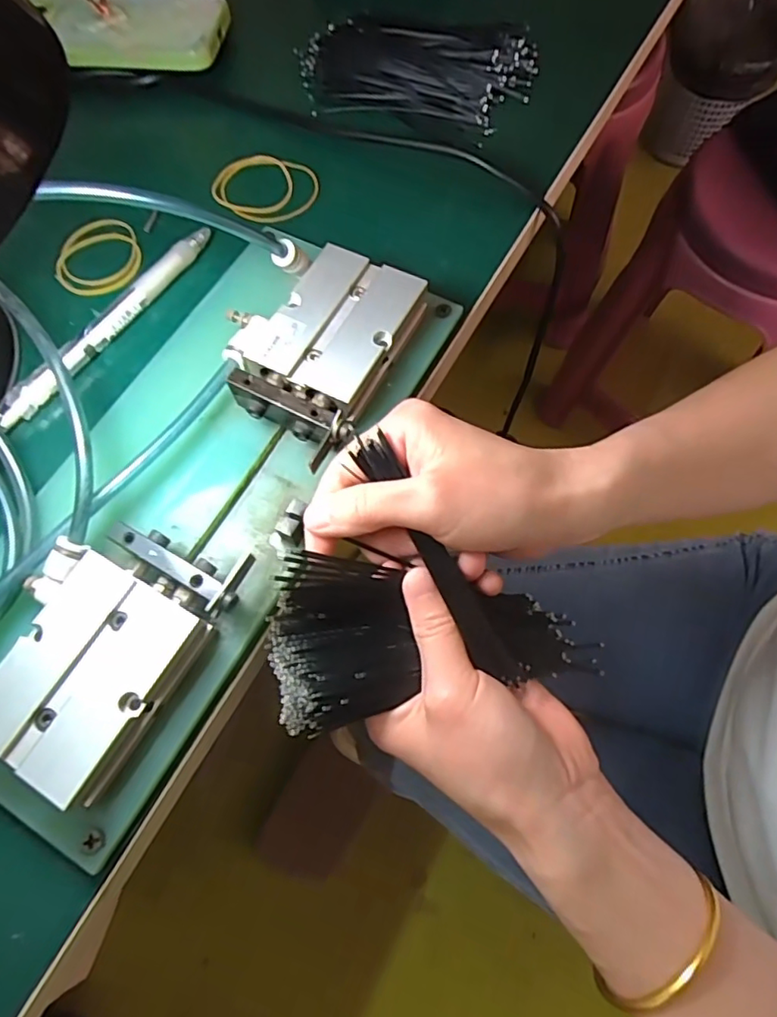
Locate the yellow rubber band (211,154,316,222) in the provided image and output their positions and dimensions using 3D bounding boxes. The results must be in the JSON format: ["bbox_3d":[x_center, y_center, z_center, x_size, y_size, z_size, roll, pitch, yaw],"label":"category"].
[{"bbox_3d":[-0.071,-0.185,0.332,0.062,0.004,0.047,17,70,7],"label":"yellow rubber band"}]

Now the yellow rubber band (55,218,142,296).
[{"bbox_3d":[-0.159,-0.140,0.318,0.045,0.005,0.050,4,69,2],"label":"yellow rubber band"}]

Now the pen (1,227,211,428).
[{"bbox_3d":[-0.140,-0.095,0.293,0.011,0.008,0.141,35,73,13],"label":"pen"}]

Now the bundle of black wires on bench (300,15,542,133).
[{"bbox_3d":[0.016,-0.271,0.354,0.142,0.022,0.073,7,69,3],"label":"bundle of black wires on bench"}]

